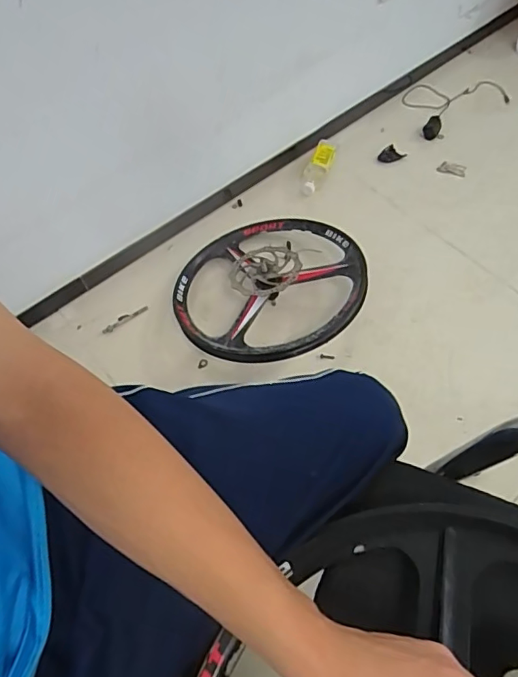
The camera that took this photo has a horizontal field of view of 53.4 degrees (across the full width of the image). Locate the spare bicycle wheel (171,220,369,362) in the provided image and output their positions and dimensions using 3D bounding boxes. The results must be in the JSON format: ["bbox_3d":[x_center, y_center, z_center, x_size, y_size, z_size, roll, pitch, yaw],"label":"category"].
[{"bbox_3d":[0.023,-0.112,1.096,0.413,0.088,0.382,-1,60,3],"label":"spare bicycle wheel"}]

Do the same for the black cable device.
[{"bbox_3d":[0.577,-0.674,1.476,0.287,0.034,0.231,-15,60,-5],"label":"black cable device"}]

